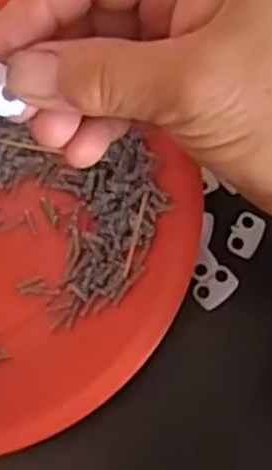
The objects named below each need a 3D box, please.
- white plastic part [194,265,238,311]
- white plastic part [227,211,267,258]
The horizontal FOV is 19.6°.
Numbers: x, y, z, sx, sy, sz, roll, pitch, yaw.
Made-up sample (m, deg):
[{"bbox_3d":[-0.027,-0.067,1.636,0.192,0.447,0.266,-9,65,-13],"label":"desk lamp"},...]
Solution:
[{"bbox_3d":[0.033,0.021,0.323,0.019,0.004,0.012,-40,79,-11],"label":"white plastic part"},{"bbox_3d":[0.046,-0.001,0.328,0.013,0.004,0.019,31,76,7],"label":"white plastic part"}]

